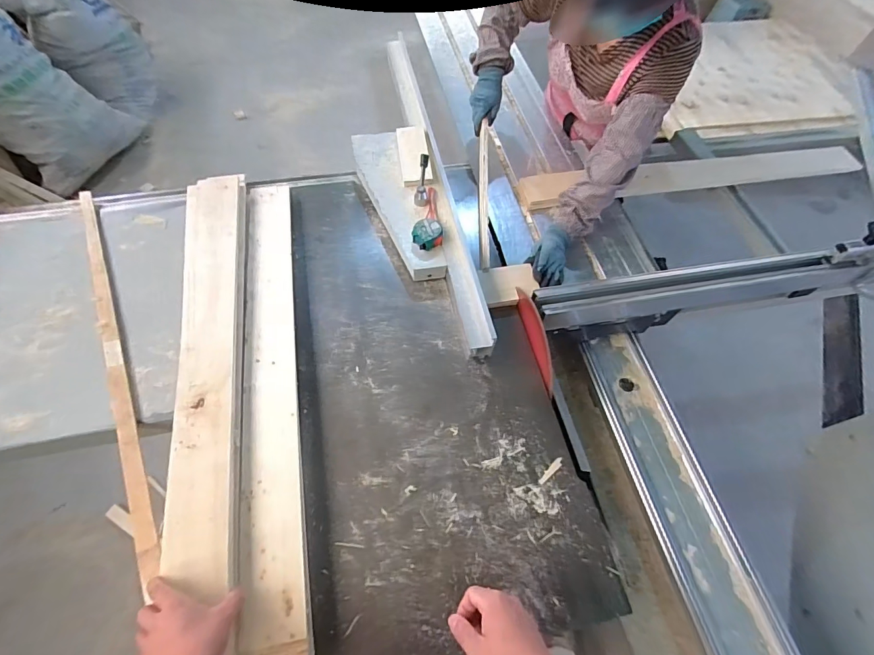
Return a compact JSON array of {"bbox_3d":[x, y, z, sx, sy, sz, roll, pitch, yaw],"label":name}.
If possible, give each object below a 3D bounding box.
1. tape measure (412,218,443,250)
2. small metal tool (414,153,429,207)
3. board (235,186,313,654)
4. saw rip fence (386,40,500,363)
[{"bbox_3d":[-0.020,-0.201,0.899,0.062,0.027,0.064,-2,60,-3],"label":"tape measure"},{"bbox_3d":[-0.033,-0.335,0.950,0.030,0.035,0.120,2,77,-1],"label":"small metal tool"},{"bbox_3d":[-0.298,0.079,0.763,0.091,0.041,0.905,-6,58,-13],"label":"board"},{"bbox_3d":[-0.018,-0.399,1.046,0.058,0.066,1.018,-10,61,-7],"label":"saw rip fence"}]

